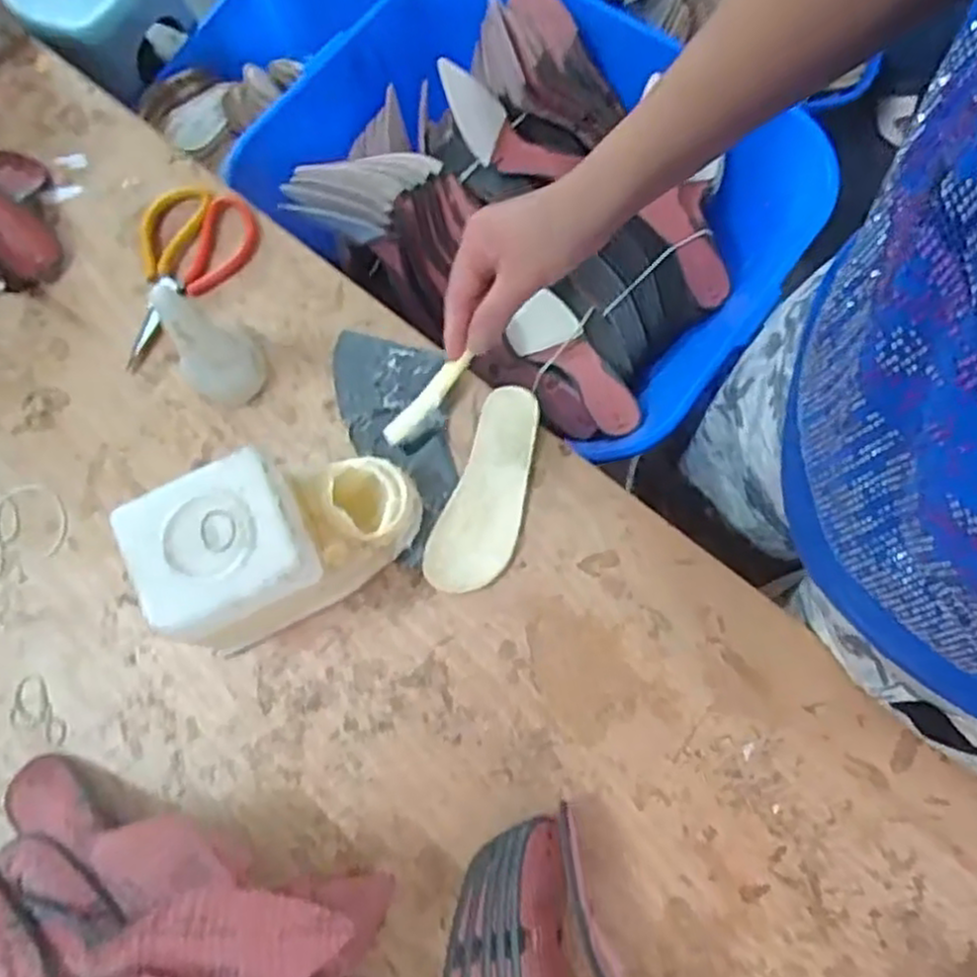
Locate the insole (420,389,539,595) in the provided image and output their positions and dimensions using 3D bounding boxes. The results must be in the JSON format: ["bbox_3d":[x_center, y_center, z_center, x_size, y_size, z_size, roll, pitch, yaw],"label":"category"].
[{"bbox_3d":[0.002,0.002,0.624,0.061,0.010,0.180,21,80,3],"label":"insole"}]

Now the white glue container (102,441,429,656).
[{"bbox_3d":[-0.154,0.034,0.566,0.192,0.127,0.104,-28,75,-6],"label":"white glue container"}]

